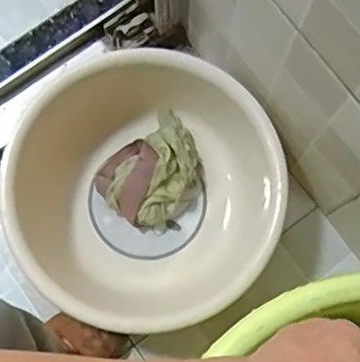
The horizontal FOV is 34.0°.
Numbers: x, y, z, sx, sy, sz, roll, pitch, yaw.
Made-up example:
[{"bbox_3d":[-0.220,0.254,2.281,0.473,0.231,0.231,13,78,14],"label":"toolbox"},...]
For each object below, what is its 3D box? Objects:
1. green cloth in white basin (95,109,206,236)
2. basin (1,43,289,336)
[{"bbox_3d":[-0.028,-0.010,0.743,0.140,0.057,0.113,-42,82,-8],"label":"green cloth in white basin"},{"bbox_3d":[-0.041,0.001,0.726,0.309,0.139,0.295,-20,79,-5],"label":"basin"}]

